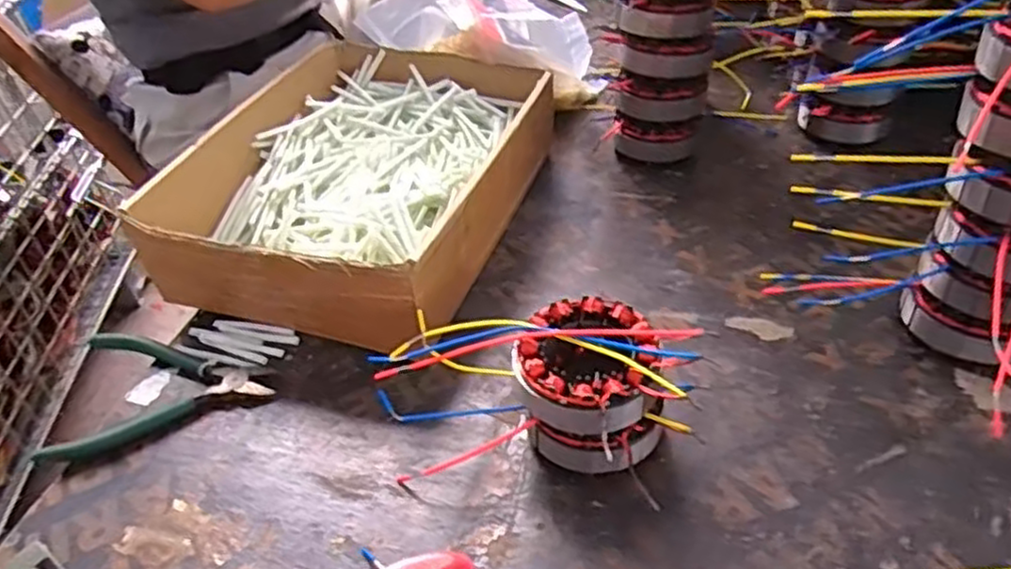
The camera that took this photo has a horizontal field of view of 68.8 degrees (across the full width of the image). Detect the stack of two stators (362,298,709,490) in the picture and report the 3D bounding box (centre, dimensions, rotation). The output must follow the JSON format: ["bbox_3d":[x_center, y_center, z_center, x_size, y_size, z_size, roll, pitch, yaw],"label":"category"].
[{"bbox_3d":[0.018,0.066,0.457,0.187,0.079,0.095,-1,42,6],"label":"stack of two stators"}]

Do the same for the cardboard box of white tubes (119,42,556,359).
[{"bbox_3d":[-0.116,-0.086,0.636,0.244,0.098,0.326,8,43,16],"label":"cardboard box of white tubes"}]

